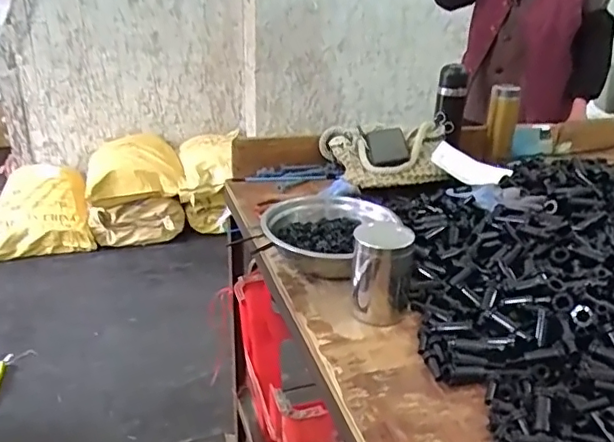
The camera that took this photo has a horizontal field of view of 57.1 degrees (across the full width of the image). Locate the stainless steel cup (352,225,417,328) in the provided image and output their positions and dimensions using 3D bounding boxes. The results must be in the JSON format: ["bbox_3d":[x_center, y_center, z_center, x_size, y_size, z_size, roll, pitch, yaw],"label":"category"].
[{"bbox_3d":[0.097,0.062,0.736,0.079,0.112,0.083,7,26,11],"label":"stainless steel cup"}]

